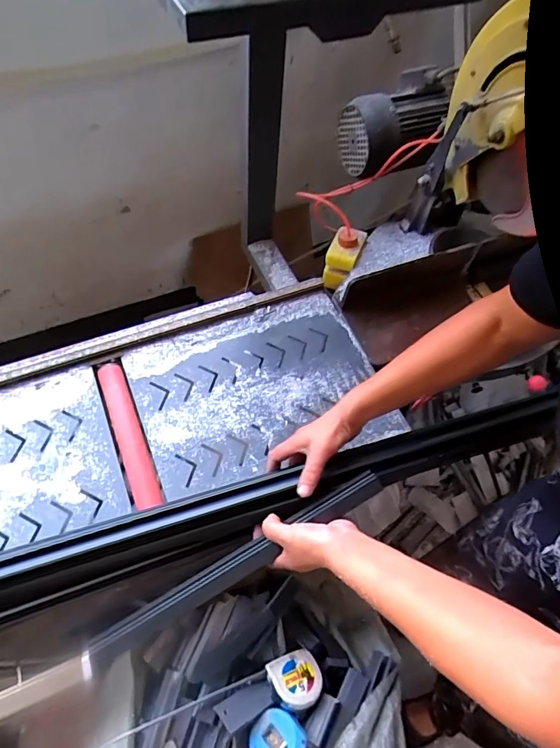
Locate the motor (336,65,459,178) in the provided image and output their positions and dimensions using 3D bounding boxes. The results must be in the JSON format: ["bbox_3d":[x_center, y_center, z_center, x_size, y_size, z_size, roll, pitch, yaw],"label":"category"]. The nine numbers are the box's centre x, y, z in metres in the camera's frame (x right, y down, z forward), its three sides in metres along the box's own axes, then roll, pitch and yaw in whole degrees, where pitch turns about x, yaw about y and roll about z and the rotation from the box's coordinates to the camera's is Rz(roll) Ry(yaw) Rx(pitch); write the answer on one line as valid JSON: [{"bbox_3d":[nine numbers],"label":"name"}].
[{"bbox_3d":[0.229,-0.478,0.884,0.189,0.151,0.124,-15,62,-13],"label":"motor"}]

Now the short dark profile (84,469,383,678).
[{"bbox_3d":[-0.046,0.222,0.540,0.381,0.021,0.031,-29,62,-11],"label":"short dark profile"}]

